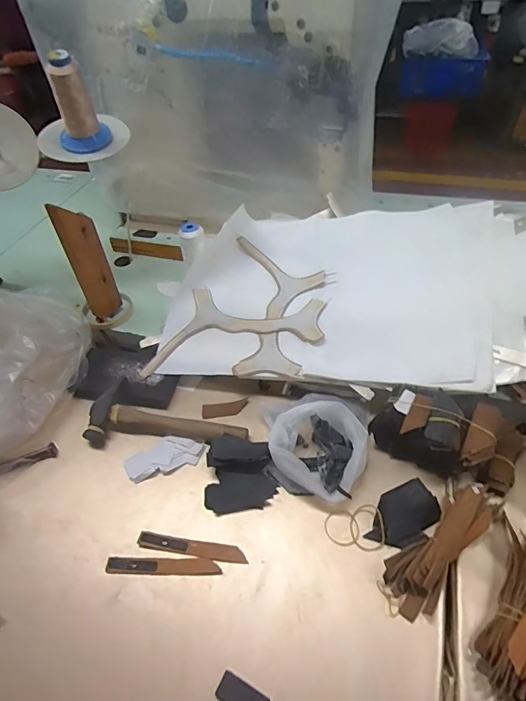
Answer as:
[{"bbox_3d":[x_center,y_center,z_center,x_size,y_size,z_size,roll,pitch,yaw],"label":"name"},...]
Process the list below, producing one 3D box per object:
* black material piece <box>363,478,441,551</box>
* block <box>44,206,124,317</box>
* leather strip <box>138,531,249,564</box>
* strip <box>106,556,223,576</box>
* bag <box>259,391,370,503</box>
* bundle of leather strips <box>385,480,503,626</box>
[{"bbox_3d":[0.157,0.188,0.494,0.086,0.009,0.056,-24,67,-13],"label":"black material piece"},{"bbox_3d":[-0.260,-0.127,0.658,0.050,0.196,0.023,-21,49,-14],"label":"block"},{"bbox_3d":[-0.080,0.222,0.491,0.124,0.004,0.018,5,48,9],"label":"leather strip"},{"bbox_3d":[-0.110,0.238,0.480,0.125,0.004,0.020,0,47,5],"label":"strip"},{"bbox_3d":[0.065,0.110,0.540,0.129,0.068,0.136,0,47,5],"label":"bag"},{"bbox_3d":[0.192,0.204,0.460,0.155,0.036,0.053,-33,53,-24],"label":"bundle of leather strips"}]

